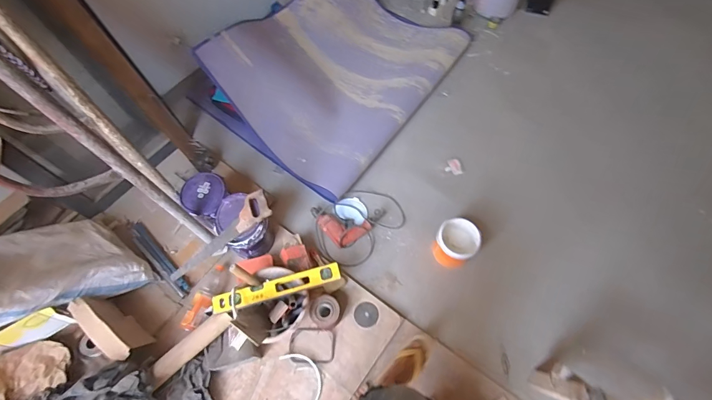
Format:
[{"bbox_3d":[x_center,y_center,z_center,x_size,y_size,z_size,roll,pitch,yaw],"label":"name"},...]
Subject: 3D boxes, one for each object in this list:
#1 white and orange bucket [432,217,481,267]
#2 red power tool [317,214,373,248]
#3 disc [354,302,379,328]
[{"bbox_3d":[0.394,0.174,1.425,0.157,0.150,0.157,0,65,0],"label":"white and orange bucket"},{"bbox_3d":[-0.054,0.132,1.502,0.222,0.063,0.127,7,65,4],"label":"red power tool"},{"bbox_3d":[0.040,0.443,1.381,0.090,0.004,0.090,-1,69,2],"label":"disc"}]

